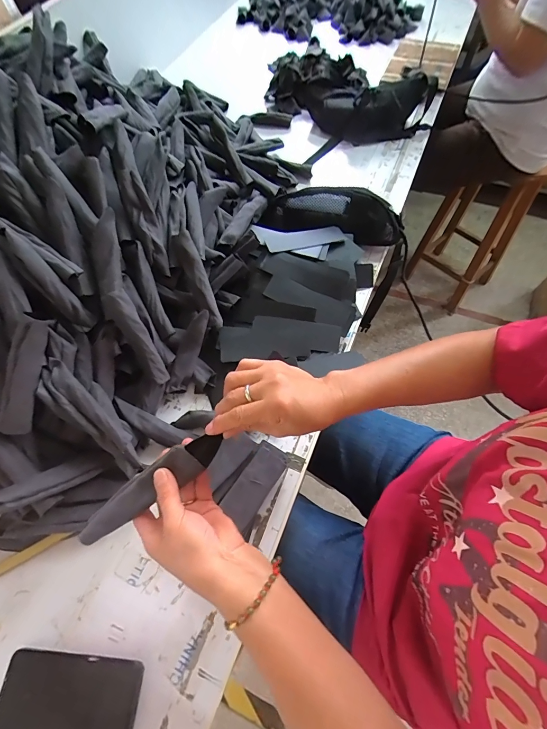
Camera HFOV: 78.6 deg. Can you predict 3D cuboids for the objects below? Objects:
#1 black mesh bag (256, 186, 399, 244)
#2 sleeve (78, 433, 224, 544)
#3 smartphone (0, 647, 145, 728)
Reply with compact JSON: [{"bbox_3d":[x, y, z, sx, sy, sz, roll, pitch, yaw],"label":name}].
[{"bbox_3d":[0.126,-0.325,0.703,0.279,0.104,0.086,13,65,10],"label":"black mesh bag"},{"bbox_3d":[-0.130,0.129,0.352,0.175,0.017,0.035,-38,67,1],"label":"sleeve"},{"bbox_3d":[-0.235,0.385,0.385,0.160,0.013,0.076,2,63,5],"label":"smartphone"}]

